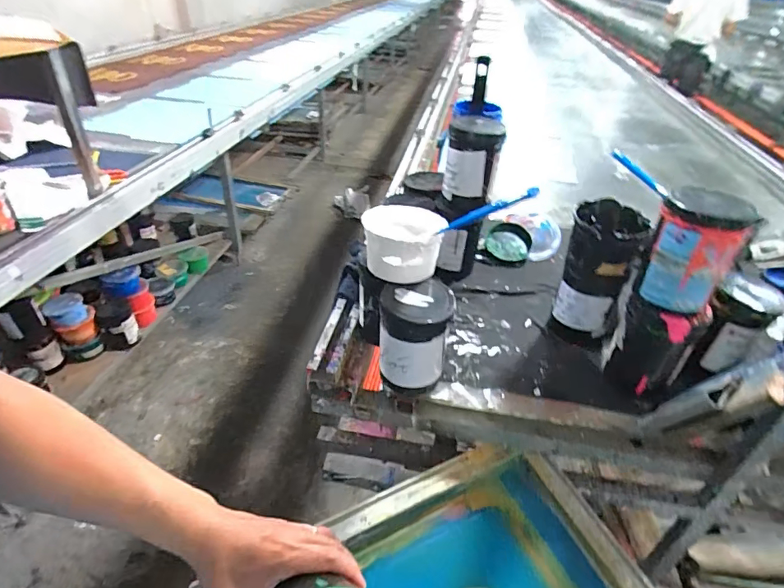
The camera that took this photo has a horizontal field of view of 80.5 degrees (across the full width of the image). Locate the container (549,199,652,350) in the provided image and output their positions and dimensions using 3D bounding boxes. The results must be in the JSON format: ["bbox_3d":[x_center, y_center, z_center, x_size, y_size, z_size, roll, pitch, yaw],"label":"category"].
[{"bbox_3d":[0.363,-0.034,0.840,0.112,0.249,0.112,16,38,15],"label":"container"}]

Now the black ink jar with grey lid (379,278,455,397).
[{"bbox_3d":[0.035,0.076,0.734,0.097,0.169,0.090,3,36,-2],"label":"black ink jar with grey lid"}]

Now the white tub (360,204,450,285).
[{"bbox_3d":[0.015,-0.081,0.735,0.119,0.080,0.128,-1,36,-7],"label":"white tub"}]

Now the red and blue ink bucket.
[{"bbox_3d":[0.429,-0.061,0.667,0.095,0.143,0.095,3,36,-2],"label":"red and blue ink bucket"}]

